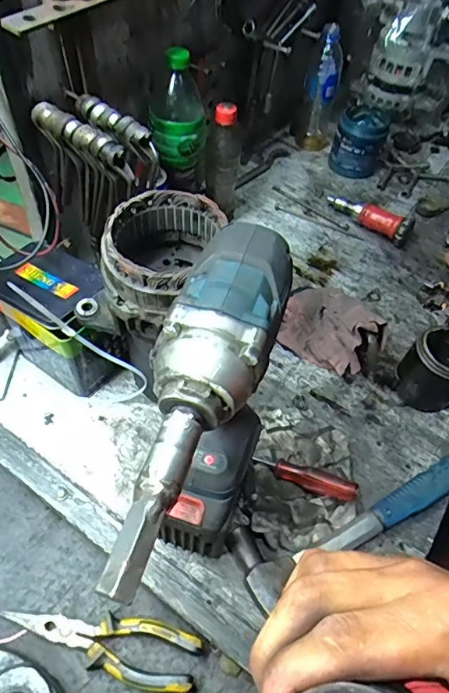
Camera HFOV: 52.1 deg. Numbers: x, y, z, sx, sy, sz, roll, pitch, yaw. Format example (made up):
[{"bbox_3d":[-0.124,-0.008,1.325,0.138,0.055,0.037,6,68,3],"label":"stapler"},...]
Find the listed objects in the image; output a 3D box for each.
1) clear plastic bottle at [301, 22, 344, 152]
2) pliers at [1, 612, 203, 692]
[{"bbox_3d":[0.182,-0.474,0.856,0.064,0.213,0.055,11,53,2],"label":"clear plastic bottle"},{"bbox_3d":[-0.117,0.278,0.442,0.186,0.019,0.053,17,53,7],"label":"pliers"}]

